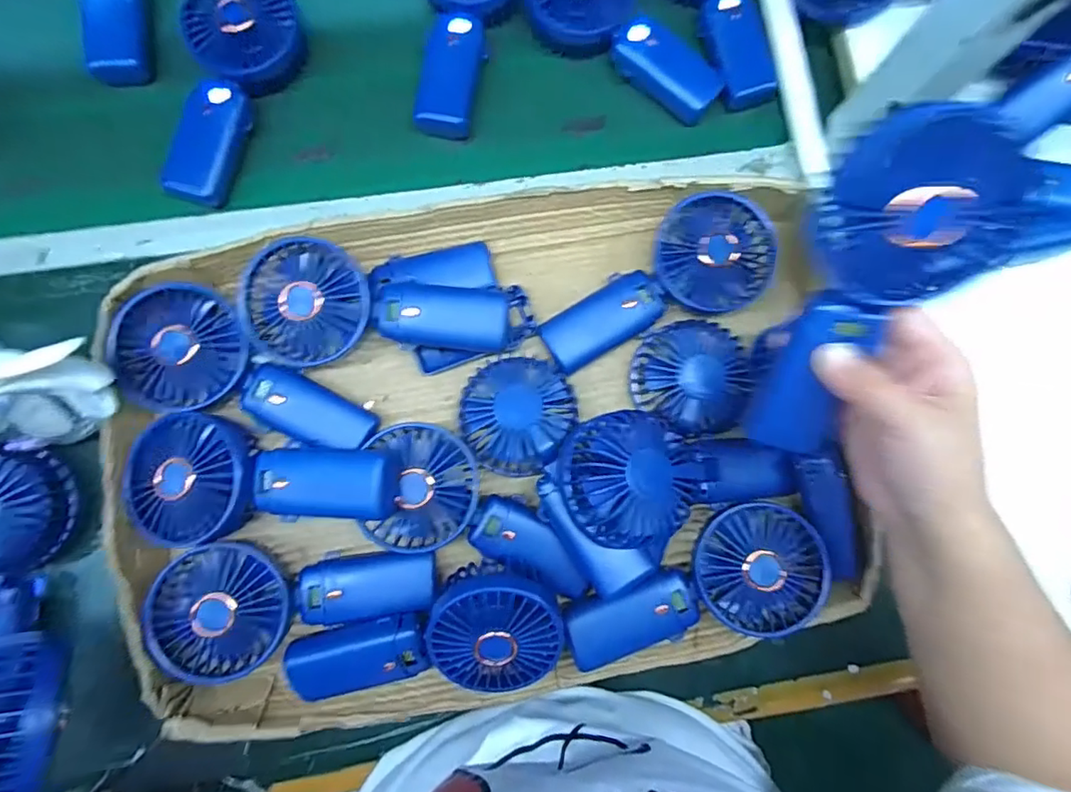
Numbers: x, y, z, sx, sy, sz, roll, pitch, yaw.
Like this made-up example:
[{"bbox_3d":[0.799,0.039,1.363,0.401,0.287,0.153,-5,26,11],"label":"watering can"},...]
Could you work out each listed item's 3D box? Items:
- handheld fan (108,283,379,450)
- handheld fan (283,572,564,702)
[{"bbox_3d":[-0.203,-0.011,0.411,0.183,0.031,0.077,27,82,-11],"label":"handheld fan"},{"bbox_3d":[-0.075,0.157,0.371,0.185,0.040,0.086,-2,82,-2],"label":"handheld fan"}]

